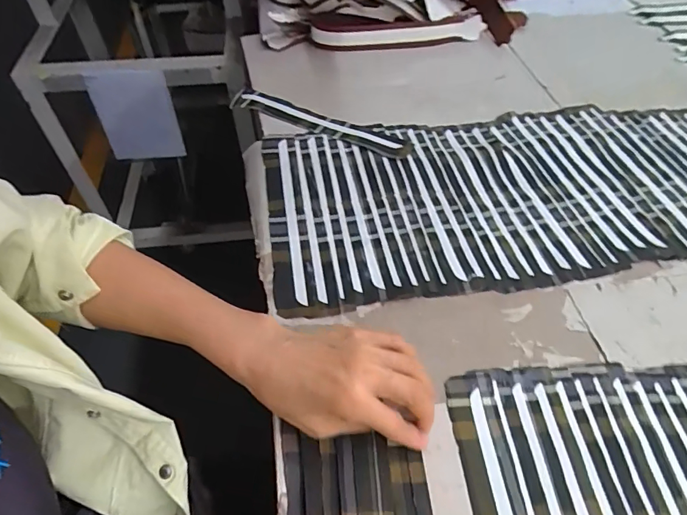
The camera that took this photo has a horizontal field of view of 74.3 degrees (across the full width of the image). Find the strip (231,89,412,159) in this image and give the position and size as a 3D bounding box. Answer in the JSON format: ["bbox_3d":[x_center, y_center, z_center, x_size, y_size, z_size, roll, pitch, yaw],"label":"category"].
[{"bbox_3d":[-0.033,-0.174,0.585,0.250,0.014,0.040,19,55,14],"label":"strip"}]

